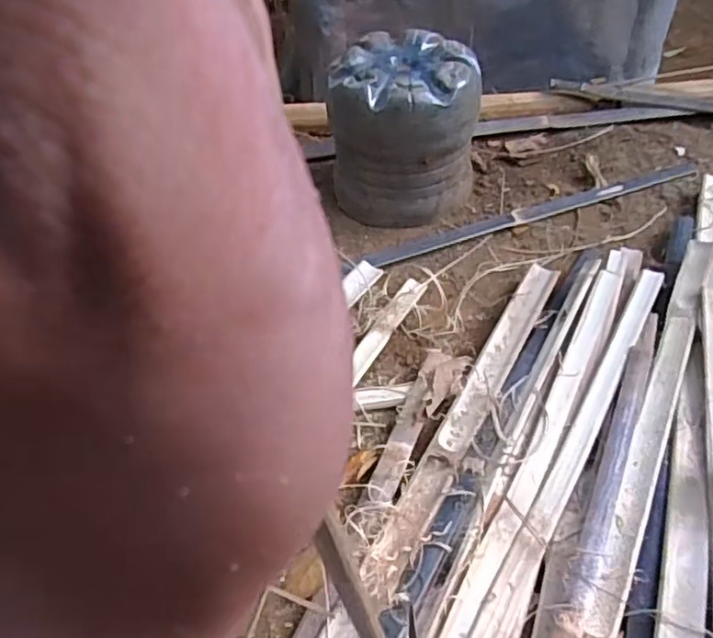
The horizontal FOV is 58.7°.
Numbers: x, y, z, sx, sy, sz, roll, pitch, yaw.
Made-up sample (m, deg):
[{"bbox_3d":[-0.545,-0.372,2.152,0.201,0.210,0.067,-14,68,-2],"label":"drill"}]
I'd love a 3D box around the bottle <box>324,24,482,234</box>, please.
[{"bbox_3d":[0.077,-0.304,1.058,0.236,0.249,0.193,8,48,10],"label":"bottle"}]

